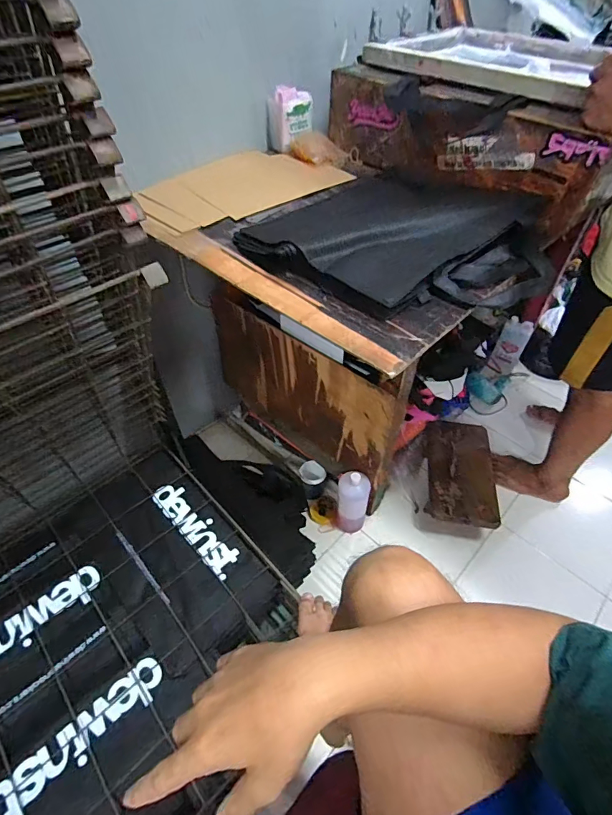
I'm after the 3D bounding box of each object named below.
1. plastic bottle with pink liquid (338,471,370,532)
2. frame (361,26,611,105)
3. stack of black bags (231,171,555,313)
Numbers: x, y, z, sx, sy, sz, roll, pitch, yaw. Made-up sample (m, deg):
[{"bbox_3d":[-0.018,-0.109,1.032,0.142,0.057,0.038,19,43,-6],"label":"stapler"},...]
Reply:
[{"bbox_3d":[0.126,0.261,1.130,0.082,0.239,0.065,10,50,9],"label":"plastic bottle with pink liquid"},{"bbox_3d":[0.451,-0.810,0.962,0.483,0.051,0.439,34,57,27],"label":"frame"},{"bbox_3d":[0.152,-0.295,0.705,0.424,0.071,0.462,-33,56,-25],"label":"stack of black bags"}]

